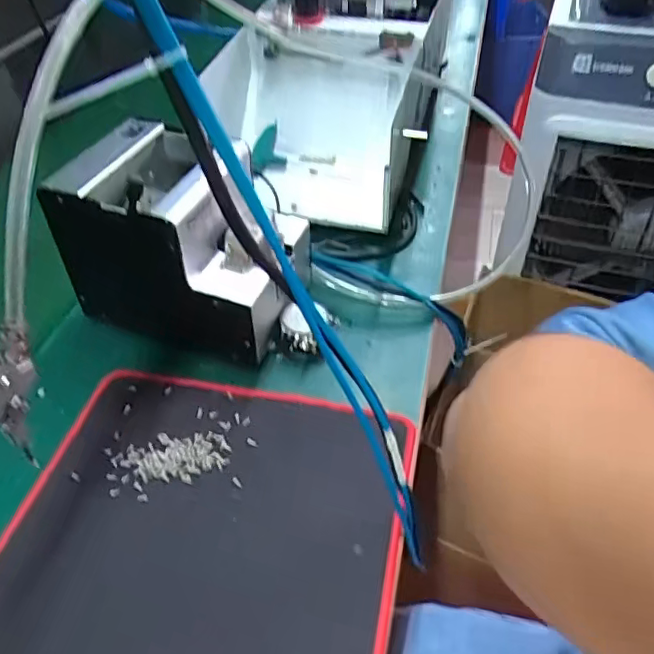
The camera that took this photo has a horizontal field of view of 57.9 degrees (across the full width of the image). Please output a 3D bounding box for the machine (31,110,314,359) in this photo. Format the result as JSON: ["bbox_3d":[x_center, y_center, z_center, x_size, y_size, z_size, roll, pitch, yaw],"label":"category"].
[{"bbox_3d":[-0.119,-0.070,0.521,0.180,0.144,0.123,13,46,14],"label":"machine"}]

